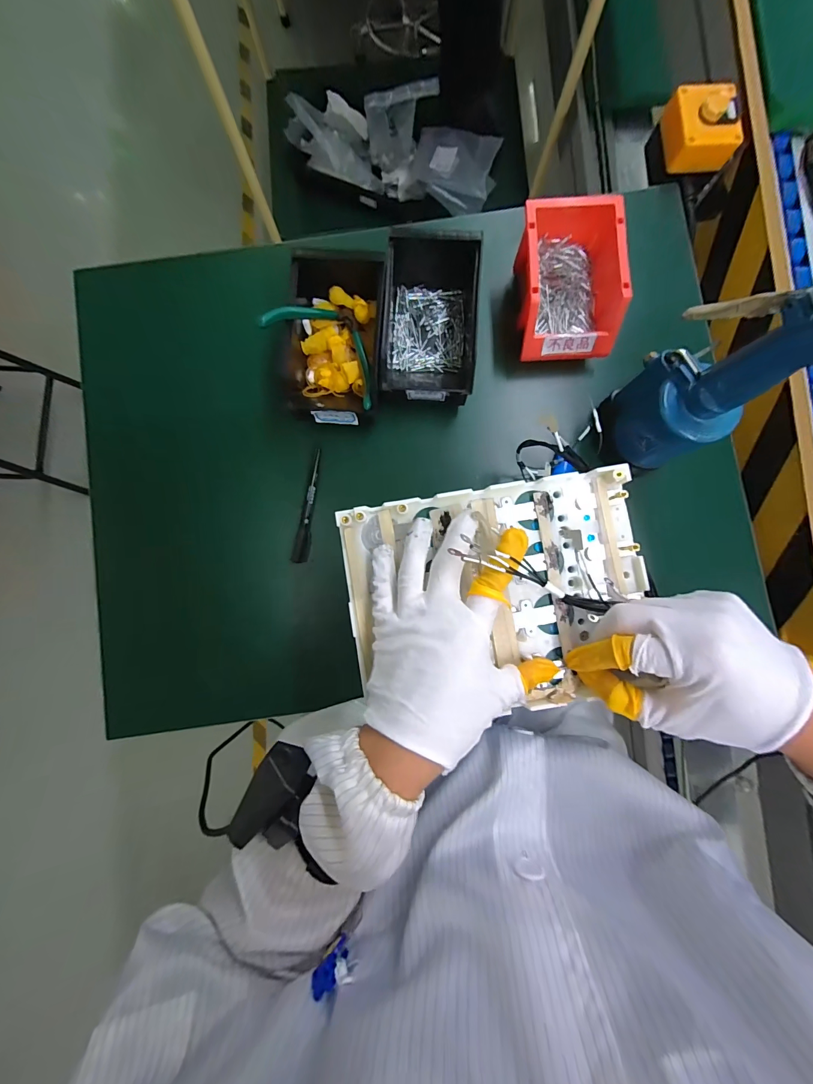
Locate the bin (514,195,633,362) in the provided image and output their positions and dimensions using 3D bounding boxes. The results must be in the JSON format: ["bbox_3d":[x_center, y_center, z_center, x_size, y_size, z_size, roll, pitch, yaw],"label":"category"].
[{"bbox_3d":[0.182,-0.305,0.424,0.117,0.060,0.170,-3,85,1],"label":"bin"}]

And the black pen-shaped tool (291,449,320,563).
[{"bbox_3d":[-0.122,-0.044,0.450,0.017,0.016,0.137,6,86,2],"label":"black pen-shaped tool"}]

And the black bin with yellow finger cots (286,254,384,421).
[{"bbox_3d":[-0.080,-0.236,0.425,0.112,0.066,0.188,6,86,2],"label":"black bin with yellow finger cots"}]

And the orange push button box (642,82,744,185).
[{"bbox_3d":[0.373,-0.518,0.473,0.083,0.069,0.083,-6,85,1],"label":"orange push button box"}]

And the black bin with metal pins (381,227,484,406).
[{"bbox_3d":[0.027,-0.243,0.436,0.098,0.085,0.153,4,86,2],"label":"black bin with metal pins"}]

